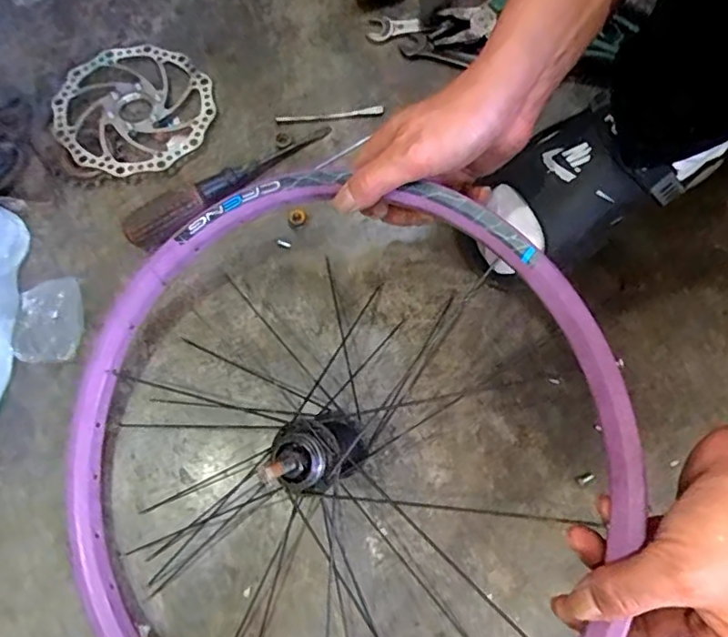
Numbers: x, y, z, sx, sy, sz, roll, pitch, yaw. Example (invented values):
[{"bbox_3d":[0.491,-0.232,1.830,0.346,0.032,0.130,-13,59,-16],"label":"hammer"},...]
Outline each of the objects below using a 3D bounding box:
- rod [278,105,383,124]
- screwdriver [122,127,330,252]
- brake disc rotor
[{"bbox_3d":[-0.034,-0.201,0.554,0.105,0.008,0.010,-7,75,-1],"label":"rod"},{"bbox_3d":[-0.125,-0.129,0.523,0.207,0.036,0.030,-33,77,-8],"label":"screwdriver"},{"bbox_3d":[-0.225,-0.208,0.553,0.149,0.010,0.150,-16,72,-8],"label":"brake disc rotor"}]

